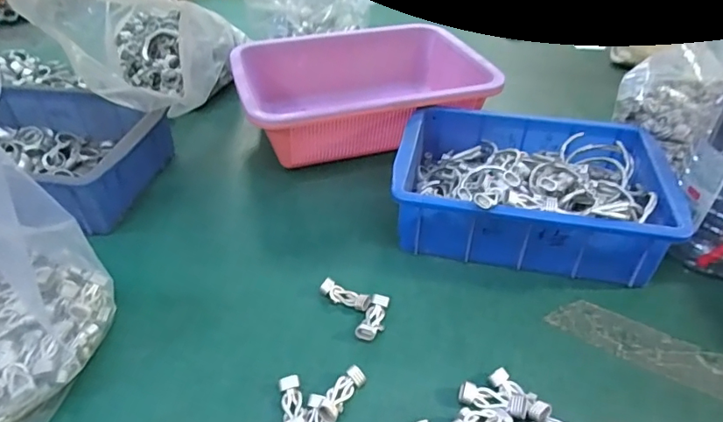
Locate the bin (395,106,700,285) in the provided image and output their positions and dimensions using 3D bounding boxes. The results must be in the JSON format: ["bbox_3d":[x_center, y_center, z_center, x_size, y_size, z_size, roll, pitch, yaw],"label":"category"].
[{"bbox_3d":[0.162,-0.023,0.482,0.236,0.079,0.173,6,39,8],"label":"bin"}]

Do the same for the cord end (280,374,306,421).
[{"bbox_3d":[-0.047,0.136,0.334,0.015,0.011,0.043,-6,39,-7],"label":"cord end"}]

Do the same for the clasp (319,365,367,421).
[{"bbox_3d":[-0.014,0.128,0.340,0.014,0.016,0.044,21,43,25],"label":"clasp"}]

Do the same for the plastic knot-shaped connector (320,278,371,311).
[{"bbox_3d":[-0.013,0.072,0.416,0.044,0.012,0.016,15,41,19],"label":"plastic knot-shaped connector"}]

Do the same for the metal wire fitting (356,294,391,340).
[{"bbox_3d":[0.011,0.087,0.398,0.017,0.009,0.044,14,40,17],"label":"metal wire fitting"}]

